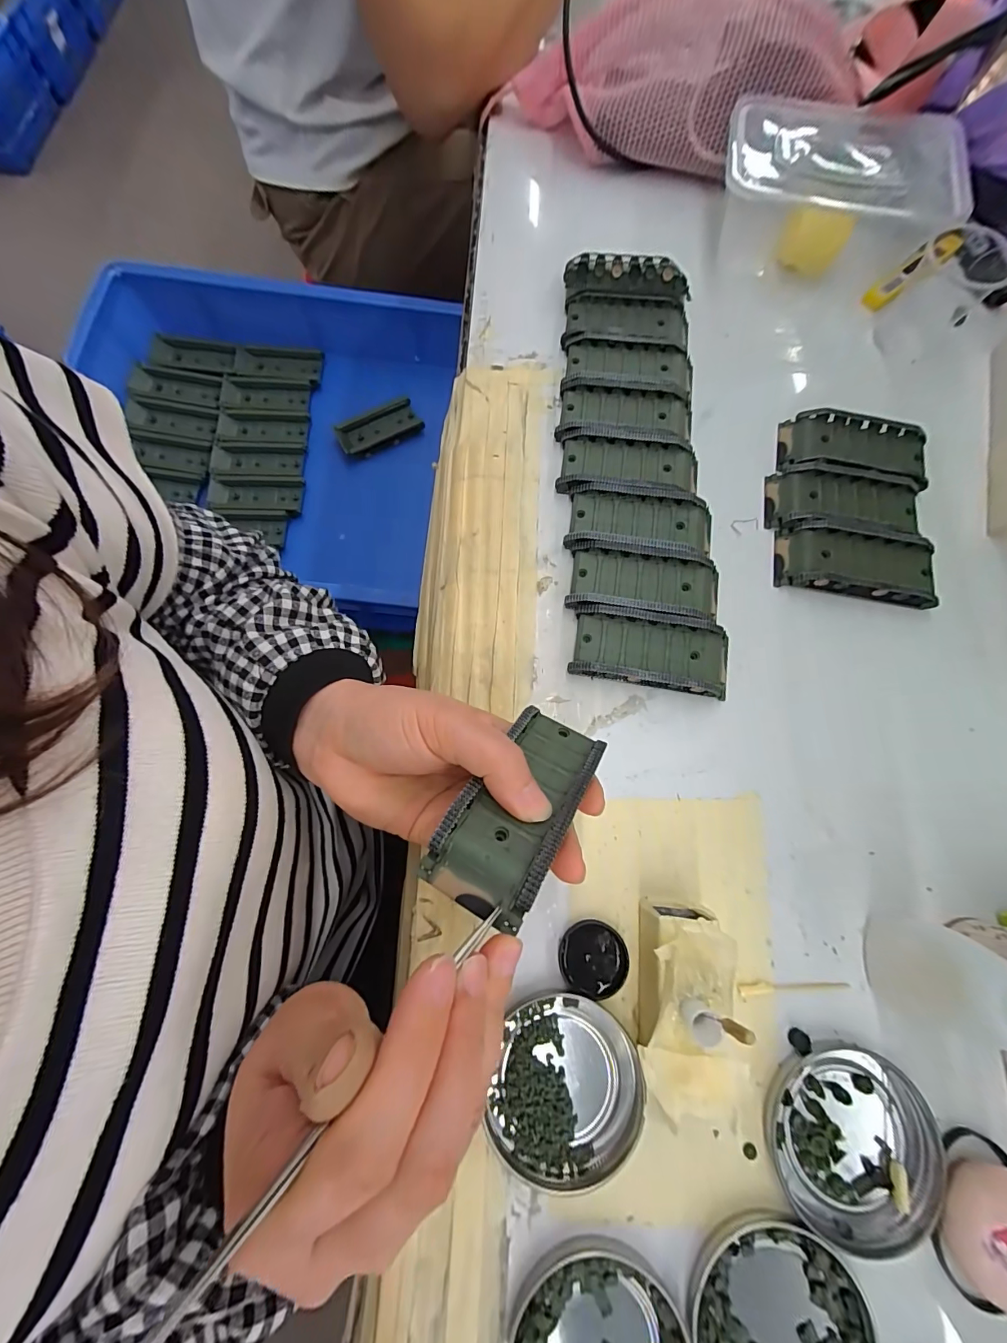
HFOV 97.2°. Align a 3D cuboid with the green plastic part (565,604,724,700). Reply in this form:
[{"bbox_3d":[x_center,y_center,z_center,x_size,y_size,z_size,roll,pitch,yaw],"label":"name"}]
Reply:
[{"bbox_3d":[0.092,-0.012,0.275,0.095,0.020,0.044,10,75,3],"label":"green plastic part"}]

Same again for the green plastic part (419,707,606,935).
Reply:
[{"bbox_3d":[0.009,0.053,0.189,0.042,0.021,0.095,33,45,9],"label":"green plastic part"}]

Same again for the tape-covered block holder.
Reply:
[{"bbox_3d":[0.087,0.157,0.215,0.047,0.046,0.084,1,75,1],"label":"tape-covered block holder"}]

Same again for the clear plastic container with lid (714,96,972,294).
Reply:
[{"bbox_3d":[0.254,-0.370,0.349,0.171,0.056,0.126,14,75,4],"label":"clear plastic container with lid"}]

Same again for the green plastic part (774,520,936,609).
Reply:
[{"bbox_3d":[0.232,-0.071,0.290,0.095,0.020,0.044,9,75,3],"label":"green plastic part"}]

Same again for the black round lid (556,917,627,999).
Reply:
[{"bbox_3d":[0.048,0.152,0.236,0.035,0.006,0.034,0,75,0],"label":"black round lid"}]

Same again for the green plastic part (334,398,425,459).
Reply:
[{"bbox_3d":[-0.146,-0.285,0.523,0.094,0.016,0.041,-24,76,-7],"label":"green plastic part"}]

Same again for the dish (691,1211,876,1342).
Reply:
[{"bbox_3d":[0.123,0.292,0.197,0.075,0.008,0.078,0,75,0],"label":"dish"}]

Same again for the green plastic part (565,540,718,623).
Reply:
[{"bbox_3d":[0.091,-0.056,0.287,0.094,0.019,0.044,9,75,3],"label":"green plastic part"}]

